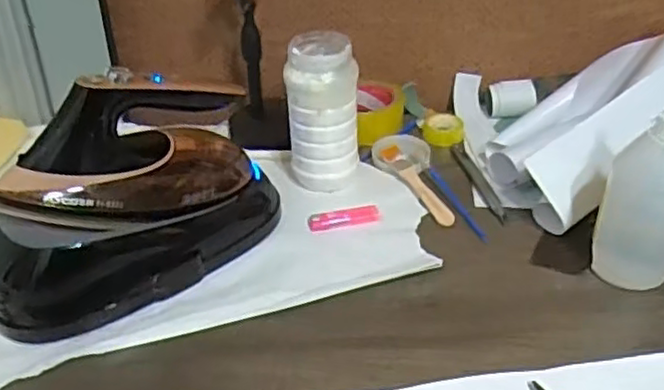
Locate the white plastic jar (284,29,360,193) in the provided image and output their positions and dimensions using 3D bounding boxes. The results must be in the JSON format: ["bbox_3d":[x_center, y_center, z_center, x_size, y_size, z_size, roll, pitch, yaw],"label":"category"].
[{"bbox_3d":[-0.009,-0.091,0.779,0.076,0.168,0.068,0,36,2],"label":"white plastic jar"}]

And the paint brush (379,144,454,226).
[{"bbox_3d":[0.100,-0.014,0.795,0.026,0.020,0.140,-17,39,-21],"label":"paint brush"}]

